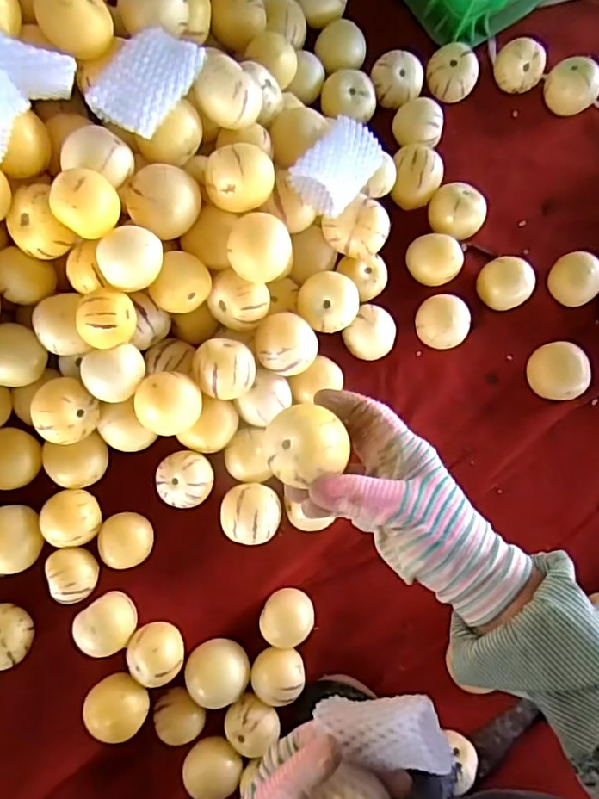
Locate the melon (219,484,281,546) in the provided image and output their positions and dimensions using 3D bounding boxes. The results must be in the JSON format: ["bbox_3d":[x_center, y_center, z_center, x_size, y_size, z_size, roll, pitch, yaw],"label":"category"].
[{"bbox_3d":[-0.042,0.098,0.491,0.049,0.043,0.049,-6,86,-7],"label":"melon"}]

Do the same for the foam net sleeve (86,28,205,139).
[{"bbox_3d":[-0.109,-0.231,0.405,0.052,0.013,0.081,31,83,-3],"label":"foam net sleeve"}]

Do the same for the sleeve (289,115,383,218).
[{"bbox_3d":[0.034,-0.198,0.471,0.054,0.026,0.095,43,61,-16],"label":"sleeve"}]

